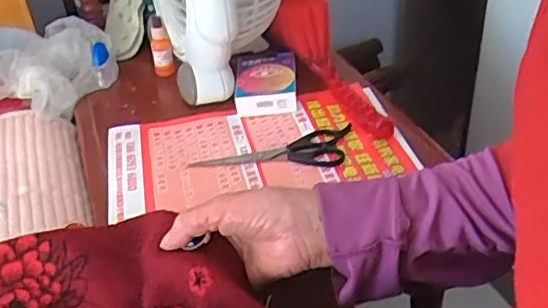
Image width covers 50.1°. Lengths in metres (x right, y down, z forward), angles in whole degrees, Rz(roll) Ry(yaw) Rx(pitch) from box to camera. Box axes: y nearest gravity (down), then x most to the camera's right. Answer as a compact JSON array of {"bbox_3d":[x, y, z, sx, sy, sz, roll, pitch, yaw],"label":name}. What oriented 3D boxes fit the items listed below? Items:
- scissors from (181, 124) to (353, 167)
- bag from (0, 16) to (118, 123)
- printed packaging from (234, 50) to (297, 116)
[{"bbox_3d":[-0.002,-0.005,0.586,0.158,0.006,0.058,-4,36,3],"label":"scissors"},{"bbox_3d":[-0.271,-0.112,0.726,0.133,0.062,0.143,20,43,30],"label":"bag"},{"bbox_3d":[-0.008,-0.087,0.678,0.065,0.029,0.109,-3,36,3],"label":"printed packaging"}]

